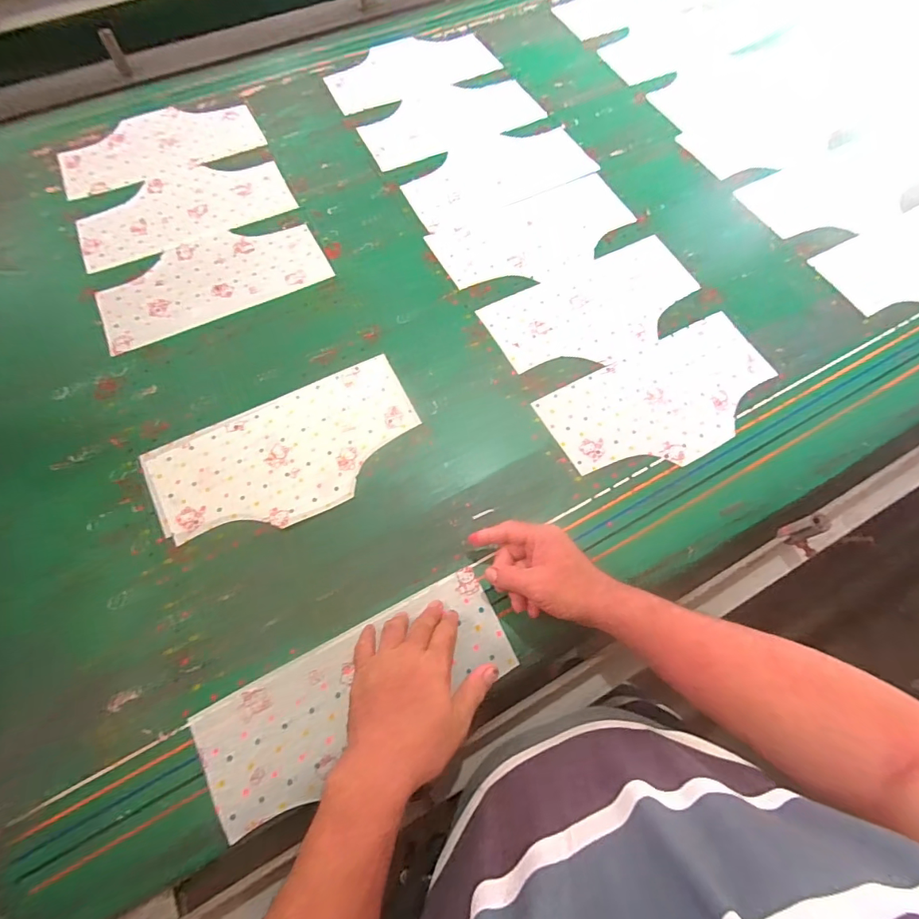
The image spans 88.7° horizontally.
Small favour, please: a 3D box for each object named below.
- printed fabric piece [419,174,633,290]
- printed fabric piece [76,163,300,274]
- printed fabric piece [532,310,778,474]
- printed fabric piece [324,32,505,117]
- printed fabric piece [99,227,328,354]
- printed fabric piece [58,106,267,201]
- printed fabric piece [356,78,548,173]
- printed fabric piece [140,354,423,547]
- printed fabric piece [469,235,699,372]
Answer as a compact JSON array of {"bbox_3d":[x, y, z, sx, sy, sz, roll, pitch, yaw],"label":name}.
[{"bbox_3d":[0.126,-0.358,0.751,0.323,0.008,0.165,-26,68,-12],"label":"printed fabric piece"},{"bbox_3d":[-0.442,-0.410,0.759,0.321,0.007,0.163,-22,70,-9],"label":"printed fabric piece"},{"bbox_3d":[0.277,-0.079,0.632,0.319,0.009,0.163,-27,70,-11],"label":"printed fabric piece"},{"bbox_3d":[-0.099,-0.773,0.925,0.331,0.006,0.168,-24,70,-11],"label":"printed fabric piece"},{"bbox_3d":[-0.368,-0.273,0.704,0.319,0.007,0.158,-25,70,-10],"label":"printed fabric piece"},{"bbox_3d":[-0.523,-0.555,0.819,0.323,0.005,0.180,-25,70,-10],"label":"printed fabric piece"},{"bbox_3d":[-0.020,-0.609,0.837,0.315,0.004,0.157,-26,70,-10],"label":"printed fabric piece"},{"bbox_3d":[-0.213,-0.006,0.591,0.327,0.008,0.170,-25,70,-10],"label":"printed fabric piece"},{"bbox_3d":[0.205,-0.221,0.691,0.320,0.009,0.164,-27,70,-11],"label":"printed fabric piece"}]

